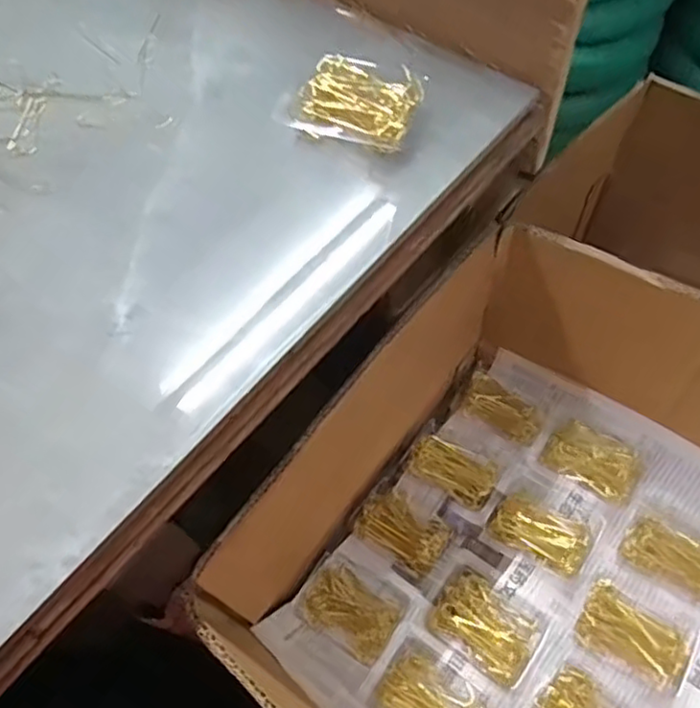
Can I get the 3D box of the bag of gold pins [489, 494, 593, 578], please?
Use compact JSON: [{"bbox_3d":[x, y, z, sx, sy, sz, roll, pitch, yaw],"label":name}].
[{"bbox_3d":[0.150,0.138,0.513,0.072,0.023,0.044,28,65,18],"label":"bag of gold pins"}]

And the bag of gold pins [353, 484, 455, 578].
[{"bbox_3d":[0.043,0.139,0.524,0.074,0.029,0.049,31,66,20],"label":"bag of gold pins"}]

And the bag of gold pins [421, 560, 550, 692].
[{"bbox_3d":[0.101,0.195,0.475,0.078,0.026,0.058,33,67,20],"label":"bag of gold pins"}]

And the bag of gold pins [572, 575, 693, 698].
[{"bbox_3d":[0.201,0.200,0.463,0.075,0.024,0.047,28,65,18],"label":"bag of gold pins"}]

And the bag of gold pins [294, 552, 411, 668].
[{"bbox_3d":[0.002,0.192,0.499,0.075,0.014,0.057,29,65,19],"label":"bag of gold pins"}]

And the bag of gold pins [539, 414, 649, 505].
[{"bbox_3d":[0.196,0.085,0.527,0.072,0.019,0.043,29,66,19],"label":"bag of gold pins"}]

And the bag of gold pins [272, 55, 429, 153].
[{"bbox_3d":[0.004,-0.156,0.407,0.079,0.025,0.057,13,62,10],"label":"bag of gold pins"}]

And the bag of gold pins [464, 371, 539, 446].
[{"bbox_3d":[0.131,0.048,0.563,0.073,0.022,0.036,38,68,22],"label":"bag of gold pins"}]

